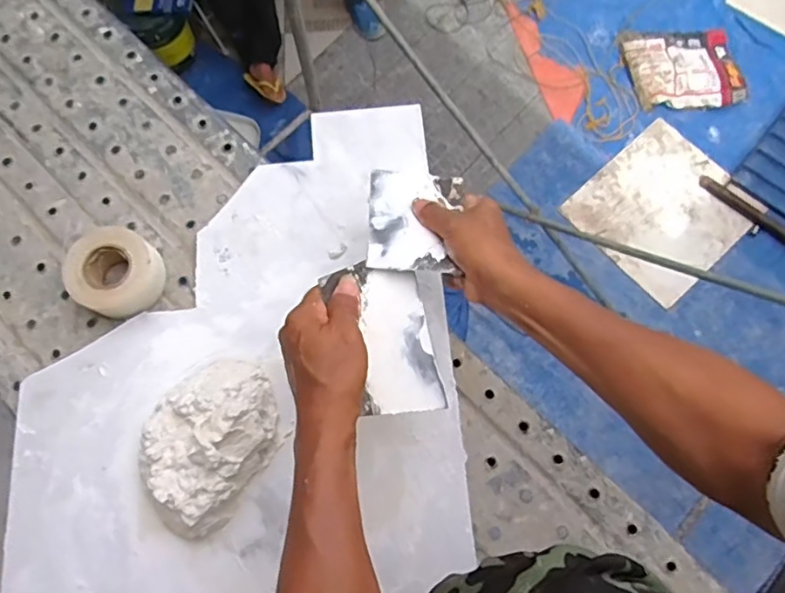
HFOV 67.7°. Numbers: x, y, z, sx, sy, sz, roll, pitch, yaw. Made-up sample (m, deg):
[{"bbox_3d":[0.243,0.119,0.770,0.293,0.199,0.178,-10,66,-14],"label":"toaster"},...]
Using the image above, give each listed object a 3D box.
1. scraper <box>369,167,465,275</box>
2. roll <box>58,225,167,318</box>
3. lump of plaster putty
[{"bbox_3d":[0.024,-0.077,0.584,0.093,0.014,0.146,2,48,-2],"label":"scraper"},{"bbox_3d":[-0.328,-0.026,0.701,0.104,0.058,0.096,0,73,1],"label":"roll"},{"bbox_3d":[-0.202,0.150,0.622,0.127,0.067,0.175,32,76,10],"label":"lump of plaster putty"}]

